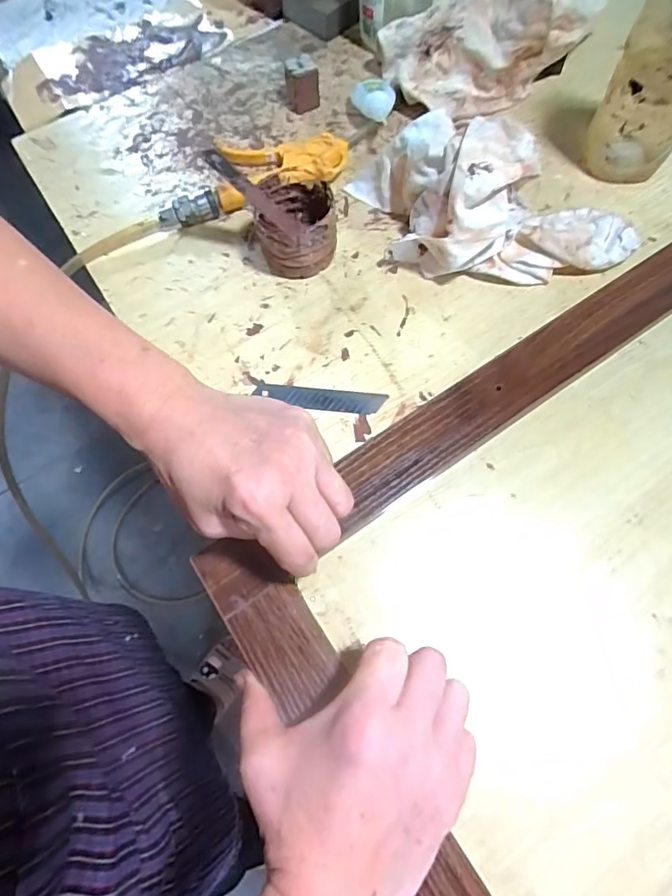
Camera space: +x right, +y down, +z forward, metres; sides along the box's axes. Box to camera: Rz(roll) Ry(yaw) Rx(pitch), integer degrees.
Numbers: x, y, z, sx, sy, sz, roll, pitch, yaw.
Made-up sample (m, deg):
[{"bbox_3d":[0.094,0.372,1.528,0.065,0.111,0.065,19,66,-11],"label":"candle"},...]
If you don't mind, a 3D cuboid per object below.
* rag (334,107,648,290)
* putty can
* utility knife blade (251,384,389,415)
[{"bbox_3d":[0.126,-0.198,0.387,0.229,0.081,0.113,2,67,3],"label":"rag"},{"bbox_3d":[-0.032,-0.175,0.400,0.059,0.053,0.065,-10,67,-2],"label":"putty can"},{"bbox_3d":[-0.012,-0.036,0.372,0.095,0.004,0.019,6,68,5],"label":"utility knife blade"}]

